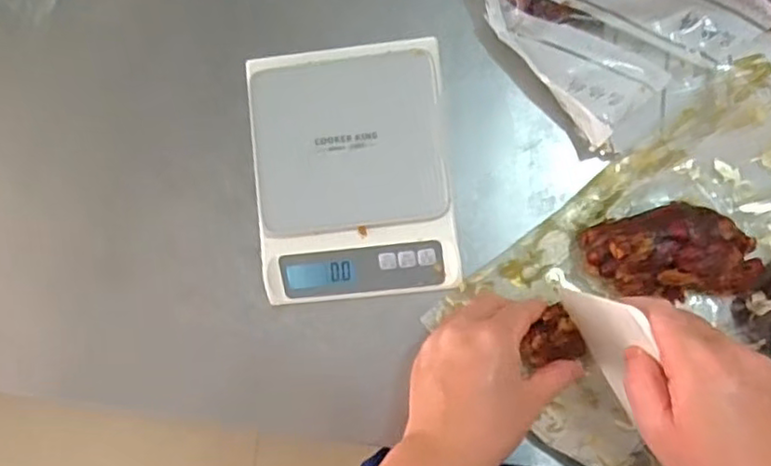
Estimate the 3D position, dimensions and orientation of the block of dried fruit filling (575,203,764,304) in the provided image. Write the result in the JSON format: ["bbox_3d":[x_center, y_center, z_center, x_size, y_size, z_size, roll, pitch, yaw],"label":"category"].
[{"bbox_3d":[0.201,0.015,0.458,0.123,0.046,0.068,-6,87,5],"label":"block of dried fruit filling"}]

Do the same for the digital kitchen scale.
[{"bbox_3d":[-0.024,-0.045,0.485,0.142,0.043,0.184,-6,87,5],"label":"digital kitchen scale"}]

